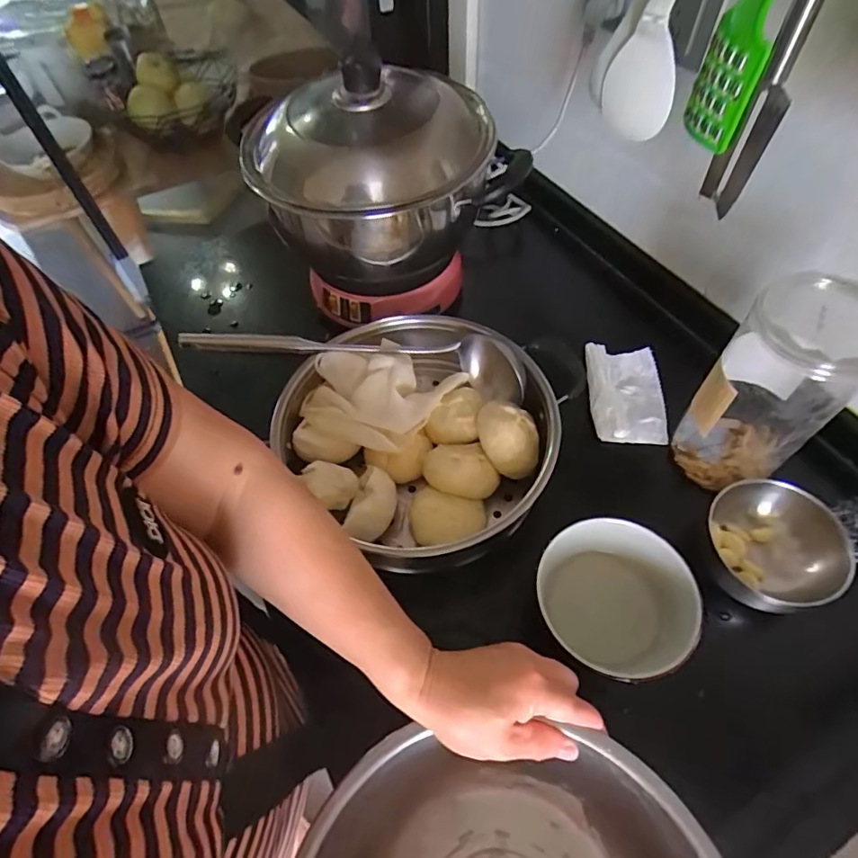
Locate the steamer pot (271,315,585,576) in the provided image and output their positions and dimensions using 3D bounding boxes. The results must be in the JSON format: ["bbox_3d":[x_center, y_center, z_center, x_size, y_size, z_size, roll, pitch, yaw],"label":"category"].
[{"bbox_3d":[-0.001,-0.005,0.532,0.278,0.097,0.271,-1,56,2],"label":"steamer pot"}]

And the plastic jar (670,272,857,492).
[{"bbox_3d":[0.299,-0.031,0.450,0.091,0.202,0.087,-1,56,2],"label":"plastic jar"}]

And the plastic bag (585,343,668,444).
[{"bbox_3d":[0.225,-0.043,0.583,0.080,0.031,0.123,3,57,5],"label":"plastic bag"}]

